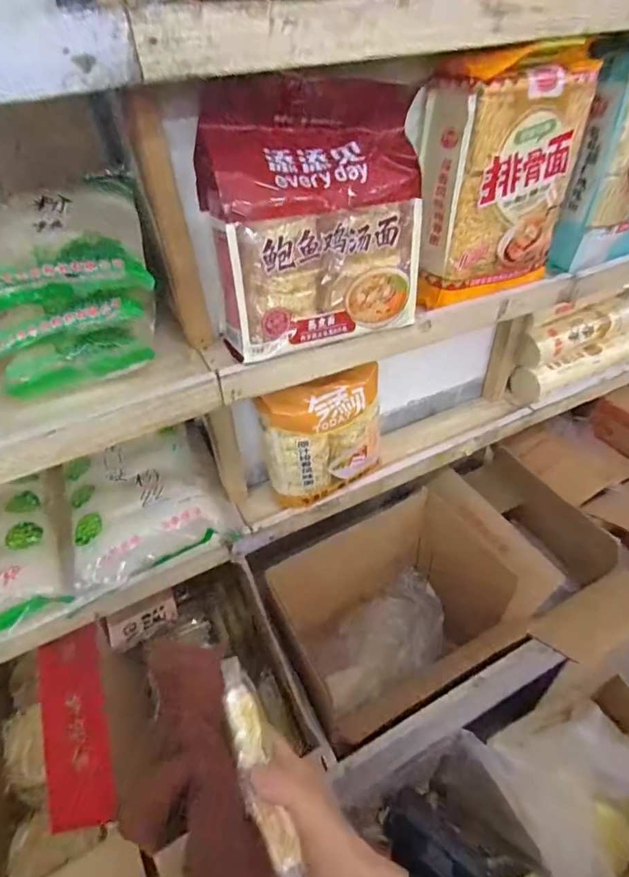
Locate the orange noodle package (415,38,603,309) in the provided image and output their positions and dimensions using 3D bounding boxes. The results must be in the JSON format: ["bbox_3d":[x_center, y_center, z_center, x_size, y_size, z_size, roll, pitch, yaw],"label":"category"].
[{"bbox_3d":[0.212,-0.310,0.561,0.198,0.247,0.081,-20,44,-17],"label":"orange noodle package"}]

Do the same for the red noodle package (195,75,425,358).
[{"bbox_3d":[0.003,-0.223,0.477,0.219,0.228,0.098,-16,43,-12],"label":"red noodle package"}]

